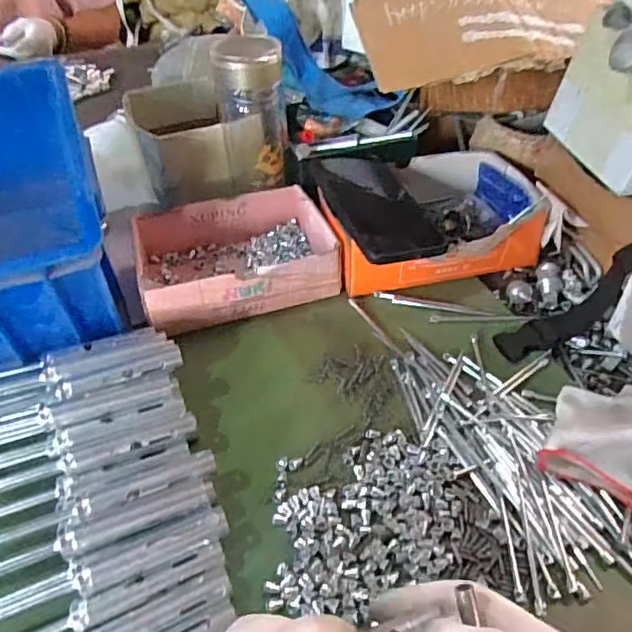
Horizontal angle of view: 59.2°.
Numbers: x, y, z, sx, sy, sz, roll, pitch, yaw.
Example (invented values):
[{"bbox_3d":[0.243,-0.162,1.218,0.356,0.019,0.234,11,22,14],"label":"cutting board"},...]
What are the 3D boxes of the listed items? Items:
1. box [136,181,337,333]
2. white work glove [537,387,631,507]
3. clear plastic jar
[{"bbox_3d":[-0.079,-0.059,0.533,0.171,0.053,0.139,-16,44,-13],"label":"box"},{"bbox_3d":[0.213,0.080,0.367,0.106,0.038,0.094,20,47,23],"label":"white work glove"},{"bbox_3d":[-0.065,-0.201,0.559,0.066,0.142,0.068,-7,43,-4],"label":"clear plastic jar"}]

